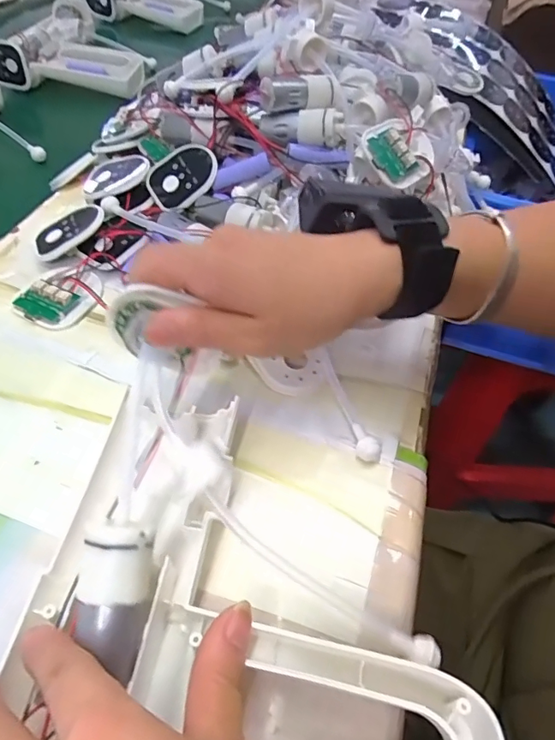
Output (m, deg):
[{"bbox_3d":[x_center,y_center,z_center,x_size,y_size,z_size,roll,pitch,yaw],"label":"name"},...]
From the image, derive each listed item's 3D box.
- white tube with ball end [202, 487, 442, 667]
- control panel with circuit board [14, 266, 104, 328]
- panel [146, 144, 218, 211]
[{"bbox_3d":[0.016,0.089,0.209,0.116,0.013,0.011,34,52,2],"label":"white tube with ball end"},{"bbox_3d":[-0.148,-0.053,0.341,0.041,0.012,0.057,22,52,15],"label":"control panel with circuit board"},{"bbox_3d":[-0.076,-0.155,0.392,0.058,0.005,0.050,-31,72,4],"label":"panel"}]

